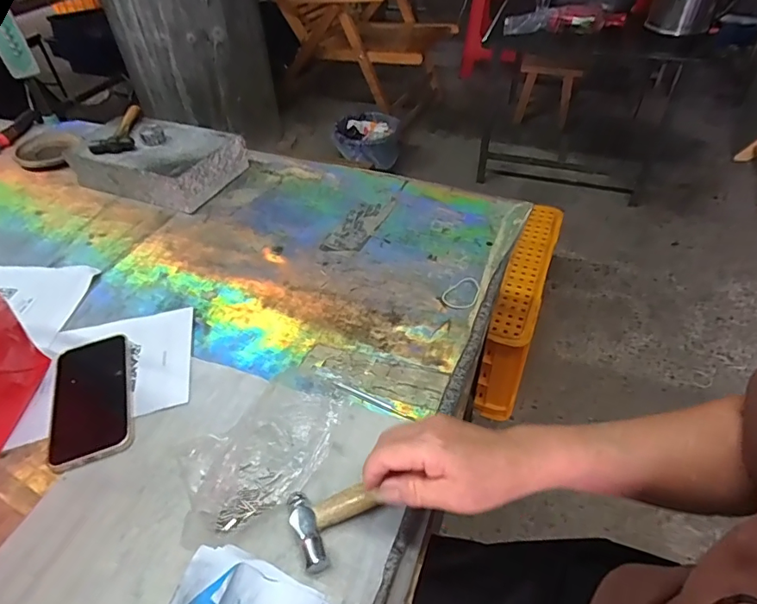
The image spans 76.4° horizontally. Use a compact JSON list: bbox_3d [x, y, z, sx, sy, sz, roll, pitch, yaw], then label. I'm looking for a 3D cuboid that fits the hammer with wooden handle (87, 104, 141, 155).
[{"bbox_3d":[-0.422,-0.278,0.776,0.062,0.020,0.128,-10,46,-9],"label":"hammer with wooden handle"}]

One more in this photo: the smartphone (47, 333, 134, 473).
[{"bbox_3d":[-0.292,0.095,0.487,0.075,0.006,0.150,-16,47,-15],"label":"smartphone"}]

